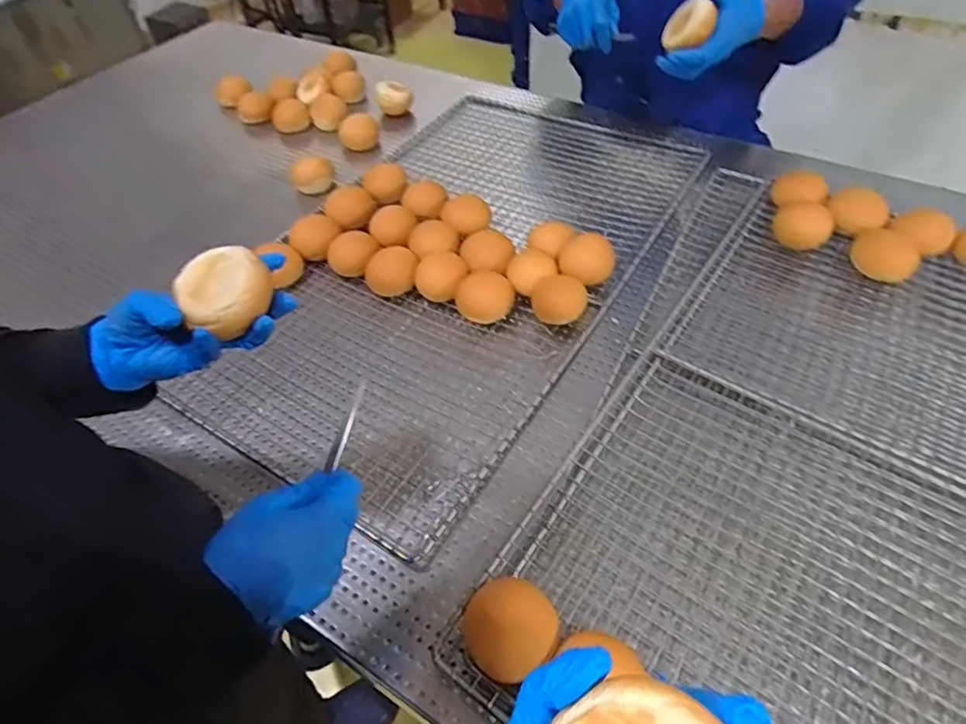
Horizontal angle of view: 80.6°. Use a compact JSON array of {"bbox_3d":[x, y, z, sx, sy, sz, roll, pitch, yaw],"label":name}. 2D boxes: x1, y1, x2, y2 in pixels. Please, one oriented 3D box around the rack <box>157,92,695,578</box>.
[{"bbox_3d":[-0.030,-0.176,0.891,0.512,0.035,0.871,23,55,22],"label":"rack"}]

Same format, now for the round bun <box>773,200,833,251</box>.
[{"bbox_3d":[0.467,-0.204,0.828,0.076,0.051,0.080,24,55,23],"label":"round bun"}]

